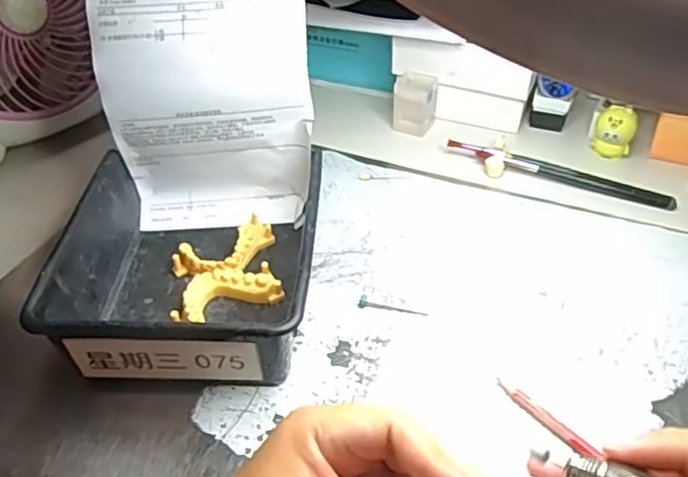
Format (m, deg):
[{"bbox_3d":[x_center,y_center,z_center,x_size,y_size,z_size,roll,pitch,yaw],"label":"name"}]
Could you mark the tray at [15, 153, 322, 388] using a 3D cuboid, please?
[{"bbox_3d":[-0.100,0.018,0.430,0.160,0.067,0.166,1,42,3],"label":"tray"}]

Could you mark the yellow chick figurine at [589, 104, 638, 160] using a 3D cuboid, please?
[{"bbox_3d":[0.238,-0.093,0.554,0.033,0.047,0.023,18,46,21],"label":"yellow chick figurine"}]

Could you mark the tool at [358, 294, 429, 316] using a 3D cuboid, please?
[{"bbox_3d":[0.034,0.048,0.439,0.048,0.007,0.010,12,44,15],"label":"tool"}]

